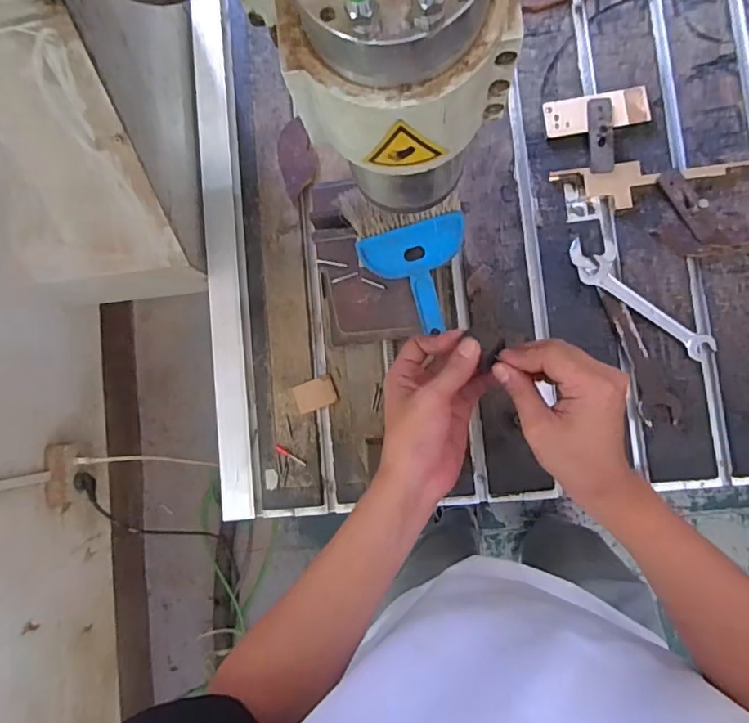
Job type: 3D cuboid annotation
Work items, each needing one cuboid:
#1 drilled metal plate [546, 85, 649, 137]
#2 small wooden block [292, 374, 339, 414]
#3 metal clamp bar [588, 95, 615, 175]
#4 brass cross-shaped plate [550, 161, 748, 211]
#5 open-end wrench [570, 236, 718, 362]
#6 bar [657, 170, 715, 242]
[{"bbox_3d":[0.294,-0.329,0.712,0.132,0.010,0.052,-8,85,5],"label":"drilled metal plate"},{"bbox_3d":[-0.078,0.044,0.725,0.055,0.006,0.038,-19,84,4],"label":"small wooden block"},{"bbox_3d":[0.296,-0.297,0.704,0.030,0.008,0.097,-3,90,12],"label":"metal clamp bar"},{"bbox_3d":[0.360,-0.230,0.698,0.248,0.009,0.057,-1,85,5],"label":"brass cross-shaped plate"},{"bbox_3d":[0.337,-0.079,0.689,0.063,0.015,0.215,-43,83,1],"label":"open-end wrench"},{"bbox_3d":[0.400,-0.201,0.686,0.033,0.015,0.099,-28,83,3],"label":"bar"}]

